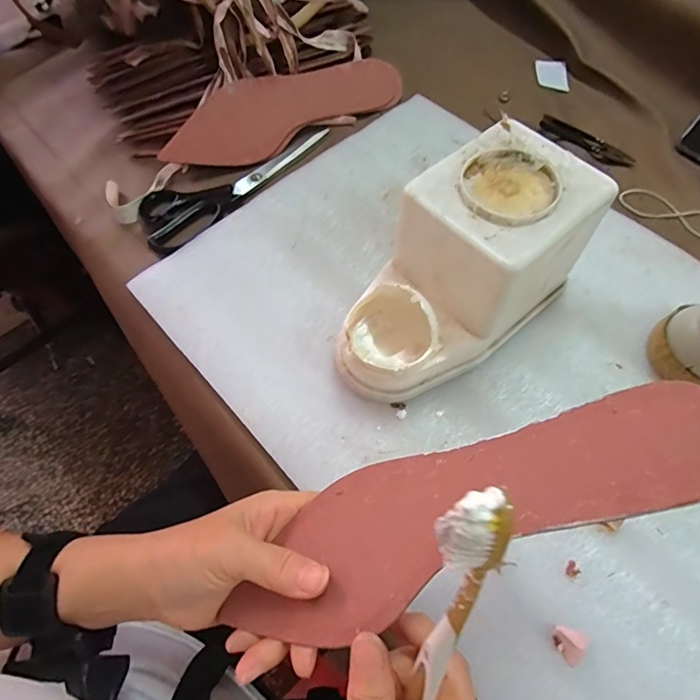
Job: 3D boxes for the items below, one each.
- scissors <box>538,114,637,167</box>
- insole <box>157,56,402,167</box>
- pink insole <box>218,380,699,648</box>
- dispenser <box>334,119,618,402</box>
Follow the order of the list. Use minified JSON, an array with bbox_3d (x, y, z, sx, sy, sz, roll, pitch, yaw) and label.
[{"bbox_3d":[0.250,-0.221,0.481,0.102,0.012,0.029,35,70,17],"label":"scissors"},{"bbox_3d":[-0.067,-0.256,0.483,0.258,0.009,0.076,-29,100,-12],"label":"insole"},{"bbox_3d":[0.042,0.077,0.219,0.244,0.005,0.072,-31,41,14],"label":"pink insole"},{"bbox_3d":[0.073,-0.055,0.333,0.194,0.112,0.103,-38,69,-15],"label":"dispenser"}]

